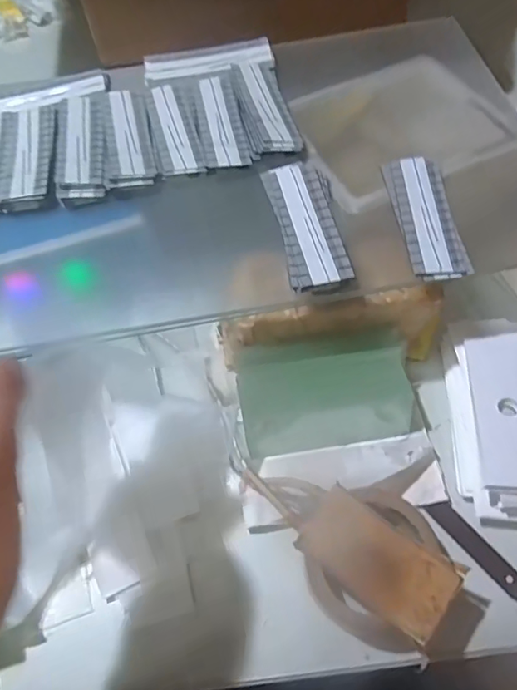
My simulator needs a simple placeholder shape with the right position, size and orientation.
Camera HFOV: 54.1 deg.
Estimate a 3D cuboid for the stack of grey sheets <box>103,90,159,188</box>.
[{"bbox_3d":[-0.123,-0.199,0.474,0.043,0.006,0.133,-12,61,-6],"label":"stack of grey sheets"}]

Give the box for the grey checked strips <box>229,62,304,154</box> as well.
[{"bbox_3d":[0.006,-0.233,0.486,0.048,0.009,0.134,-11,59,-5],"label":"grey checked strips"}]

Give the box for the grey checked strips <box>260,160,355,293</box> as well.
[{"bbox_3d":[0.042,-0.101,0.411,0.053,0.008,0.131,-10,59,-4],"label":"grey checked strips"}]

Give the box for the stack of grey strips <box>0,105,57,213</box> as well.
[{"bbox_3d":[-0.233,-0.176,0.472,0.083,0.013,0.131,-9,59,-4],"label":"stack of grey strips"}]

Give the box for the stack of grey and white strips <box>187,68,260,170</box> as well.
[{"bbox_3d":[-0.036,-0.216,0.481,0.048,0.005,0.132,-12,59,-6],"label":"stack of grey and white strips"}]

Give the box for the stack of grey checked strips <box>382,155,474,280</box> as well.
[{"bbox_3d":[0.137,-0.108,0.418,0.045,0.008,0.129,-4,59,0],"label":"stack of grey checked strips"}]

